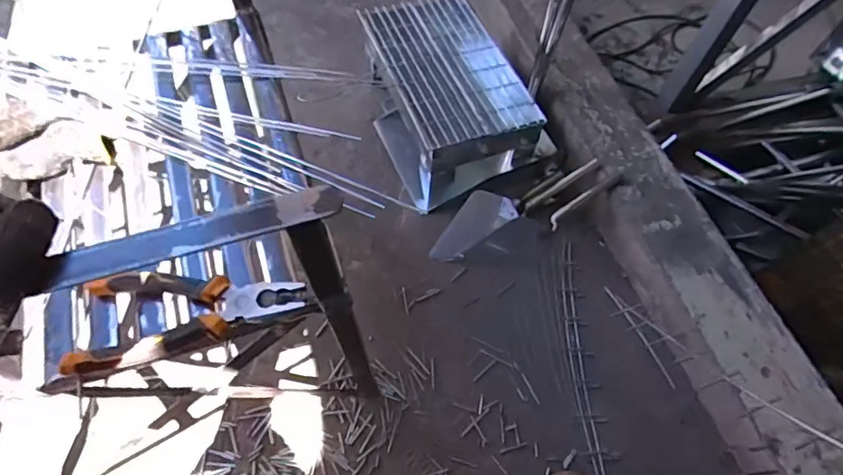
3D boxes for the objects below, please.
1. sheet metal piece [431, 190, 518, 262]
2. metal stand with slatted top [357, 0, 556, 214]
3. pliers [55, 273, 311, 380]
[{"bbox_3d":[0.090,-0.022,0.976,0.177,0.021,0.080,-40,68,-9],"label":"sheet metal piece"},{"bbox_3d":[0.047,-0.288,1.076,0.266,0.170,0.400,-19,62,-15],"label":"metal stand with slatted top"},{"bbox_3d":[-0.197,0.068,0.446,0.184,0.025,0.080,0,59,-6],"label":"pliers"}]

